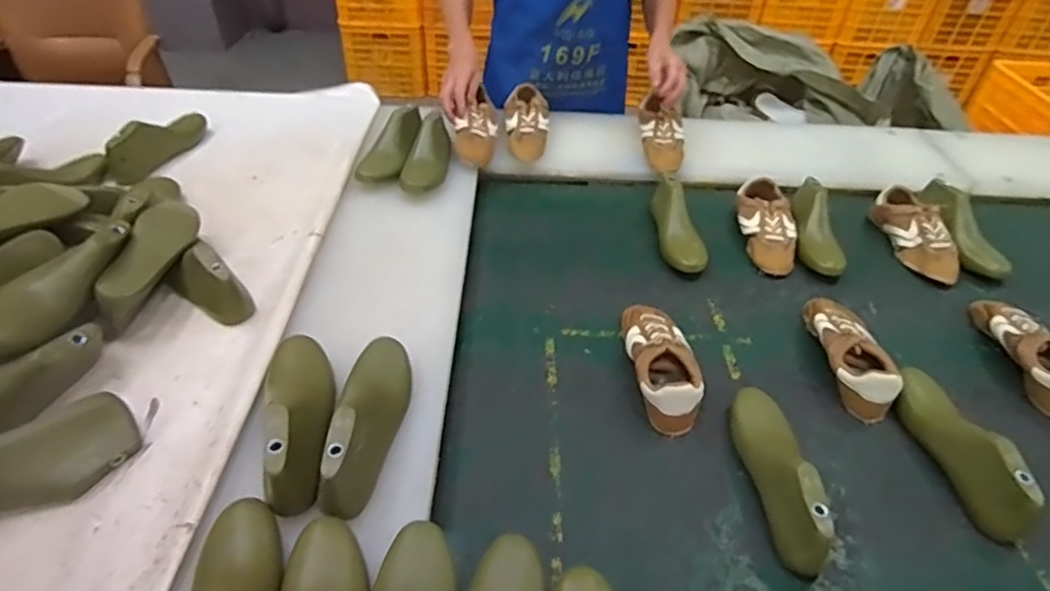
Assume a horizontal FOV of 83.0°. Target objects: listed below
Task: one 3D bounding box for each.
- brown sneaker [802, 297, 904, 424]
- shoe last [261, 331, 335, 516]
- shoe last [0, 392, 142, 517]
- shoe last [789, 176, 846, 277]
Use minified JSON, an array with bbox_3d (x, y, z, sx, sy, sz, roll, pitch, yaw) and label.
[{"bbox_3d":[0.476,0.075,0.875,0.086,0.072,0.210,5,40,3],"label":"brown sneaker"},{"bbox_3d":[-0.268,0.122,0.686,0.081,0.074,0.244,-9,44,-13],"label":"shoe last"},{"bbox_3d":[-0.537,0.186,0.616,0.230,0.070,0.068,-29,51,-30],"label":"shoe last"},{"bbox_3d":[0.532,-0.127,1.091,0.076,0.077,0.226,9,41,8],"label":"shoe last"}]

